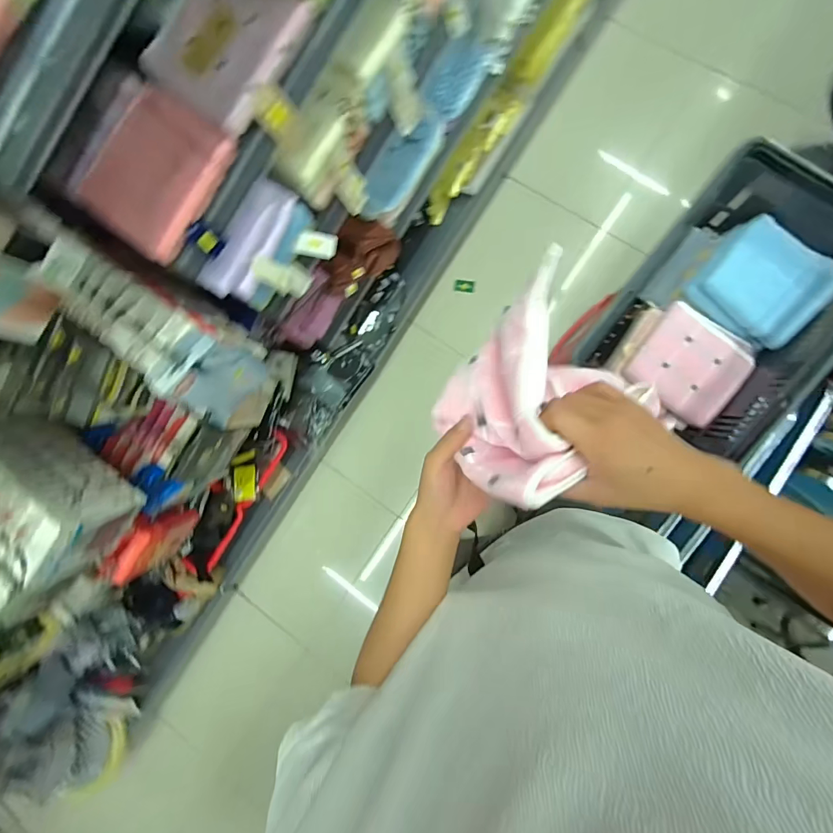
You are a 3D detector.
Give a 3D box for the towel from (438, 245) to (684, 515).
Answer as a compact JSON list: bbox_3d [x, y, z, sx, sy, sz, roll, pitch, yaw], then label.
[{"bbox_3d":[0.103,-0.029,0.372,0.182,0.102,0.168,-37,83,7],"label":"towel"}]

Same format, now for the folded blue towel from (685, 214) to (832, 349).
[{"bbox_3d":[0.649,-0.249,0.774,0.204,0.053,0.183,42,95,8],"label":"folded blue towel"}]

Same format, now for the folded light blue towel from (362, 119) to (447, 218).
[{"bbox_3d":[-0.042,-0.632,1.050,0.103,0.053,0.276,34,94,9],"label":"folded light blue towel"}]

